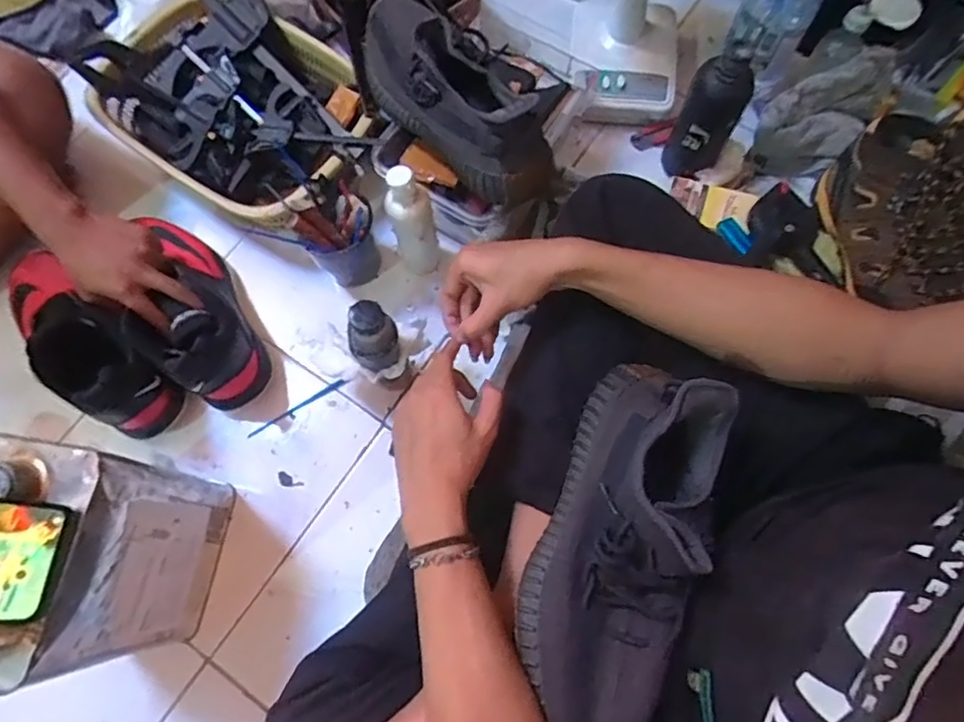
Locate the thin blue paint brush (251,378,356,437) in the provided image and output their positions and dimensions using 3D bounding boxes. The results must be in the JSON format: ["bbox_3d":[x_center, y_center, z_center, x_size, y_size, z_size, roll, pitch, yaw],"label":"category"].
[{"bbox_3d":[-0.212,0.052,0.690,0.133,0.009,0.010,-30,74,-9],"label":"thin blue paint brush"}]

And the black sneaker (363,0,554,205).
[{"bbox_3d":[-0.044,-0.295,0.618,0.095,0.100,0.279,-33,75,-10],"label":"black sneaker"}]

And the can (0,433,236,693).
[{"bbox_3d":[-0.332,0.172,0.517,0.098,0.243,0.162,7,72,3],"label":"can"}]

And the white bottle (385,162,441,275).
[{"bbox_3d":[-0.073,-0.148,0.650,0.047,0.157,0.047,-23,73,-7],"label":"white bottle"}]

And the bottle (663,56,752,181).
[{"bbox_3d":[0.258,-0.279,0.670,0.064,0.143,0.067,0,72,1],"label":"bottle"}]

